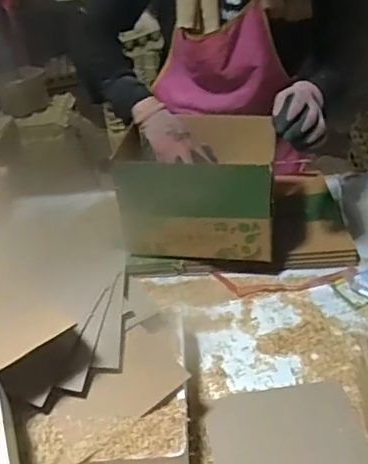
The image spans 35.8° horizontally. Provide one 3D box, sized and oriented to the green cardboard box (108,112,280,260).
[{"bbox_3d":[0.026,-0.083,1.004,0.264,0.163,0.209,3,35,10],"label":"green cardboard box"}]

